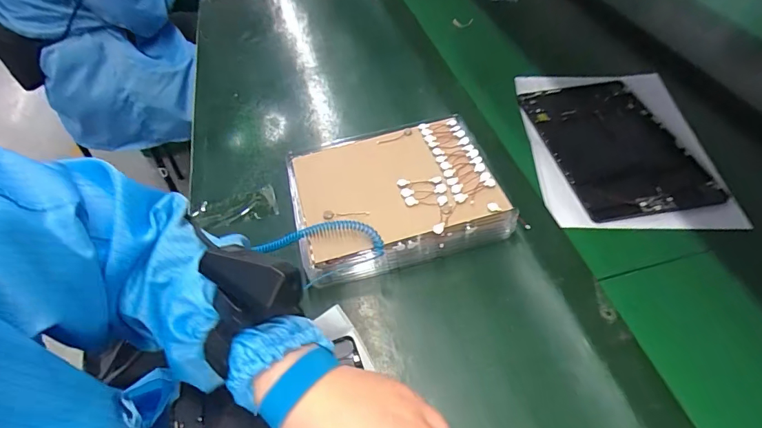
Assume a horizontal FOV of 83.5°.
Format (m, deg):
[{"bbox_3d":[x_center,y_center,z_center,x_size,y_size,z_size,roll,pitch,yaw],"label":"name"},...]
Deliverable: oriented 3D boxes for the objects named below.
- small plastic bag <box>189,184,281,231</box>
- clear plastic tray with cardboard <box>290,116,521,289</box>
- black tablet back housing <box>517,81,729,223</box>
[{"bbox_3d":[-0.174,-0.008,0.509,0.096,0.006,0.043,-13,50,-5],"label":"small plastic bag"},{"bbox_3d":[0.010,-0.024,0.475,0.215,0.049,0.186,-15,50,-7],"label":"clear plastic tray with cardboard"},{"bbox_3d":[0.286,-0.090,0.534,0.150,0.012,0.234,-11,50,-3],"label":"black tablet back housing"}]

